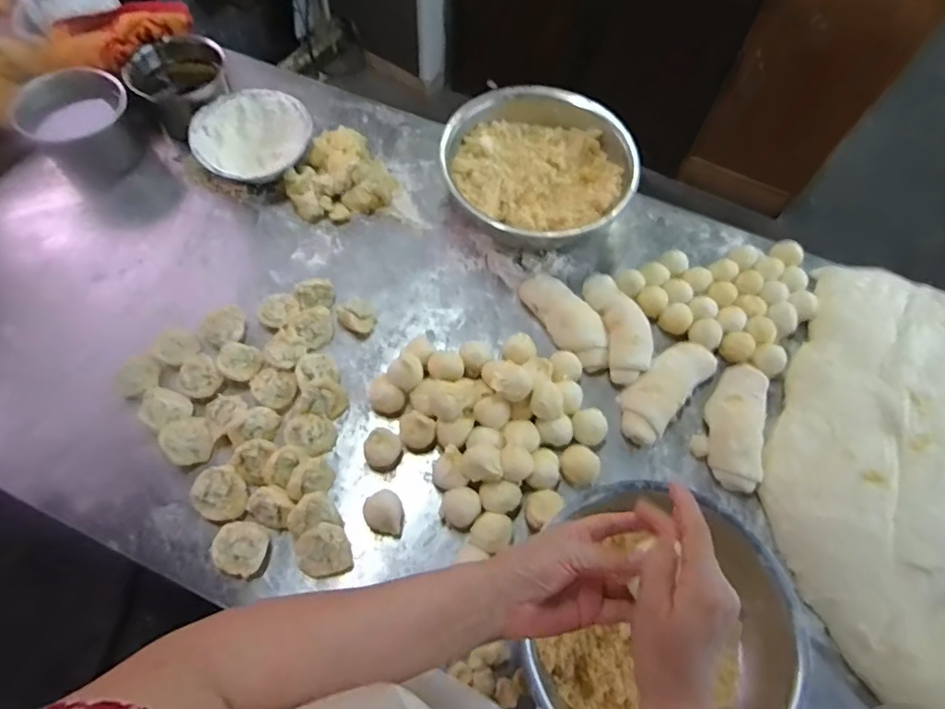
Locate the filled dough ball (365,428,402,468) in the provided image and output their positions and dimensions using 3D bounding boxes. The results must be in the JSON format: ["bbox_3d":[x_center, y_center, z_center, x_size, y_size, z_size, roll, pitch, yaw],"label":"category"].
[{"bbox_3d":[-0.110,0.117,0.648,0.042,0.045,0.037,-29,68,-16],"label":"filled dough ball"}]

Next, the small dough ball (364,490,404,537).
[{"bbox_3d":[-0.103,0.188,0.622,0.043,0.032,0.047,1,63,-2],"label":"small dough ball"}]

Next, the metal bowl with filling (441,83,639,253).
[{"bbox_3d":[0.101,-0.281,0.810,0.281,0.108,0.242,-8,64,-7],"label":"metal bowl with filling"}]

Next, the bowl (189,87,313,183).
[{"bbox_3d":[-0.358,-0.349,0.863,0.175,0.055,0.177,1,63,-2],"label":"bowl"}]

